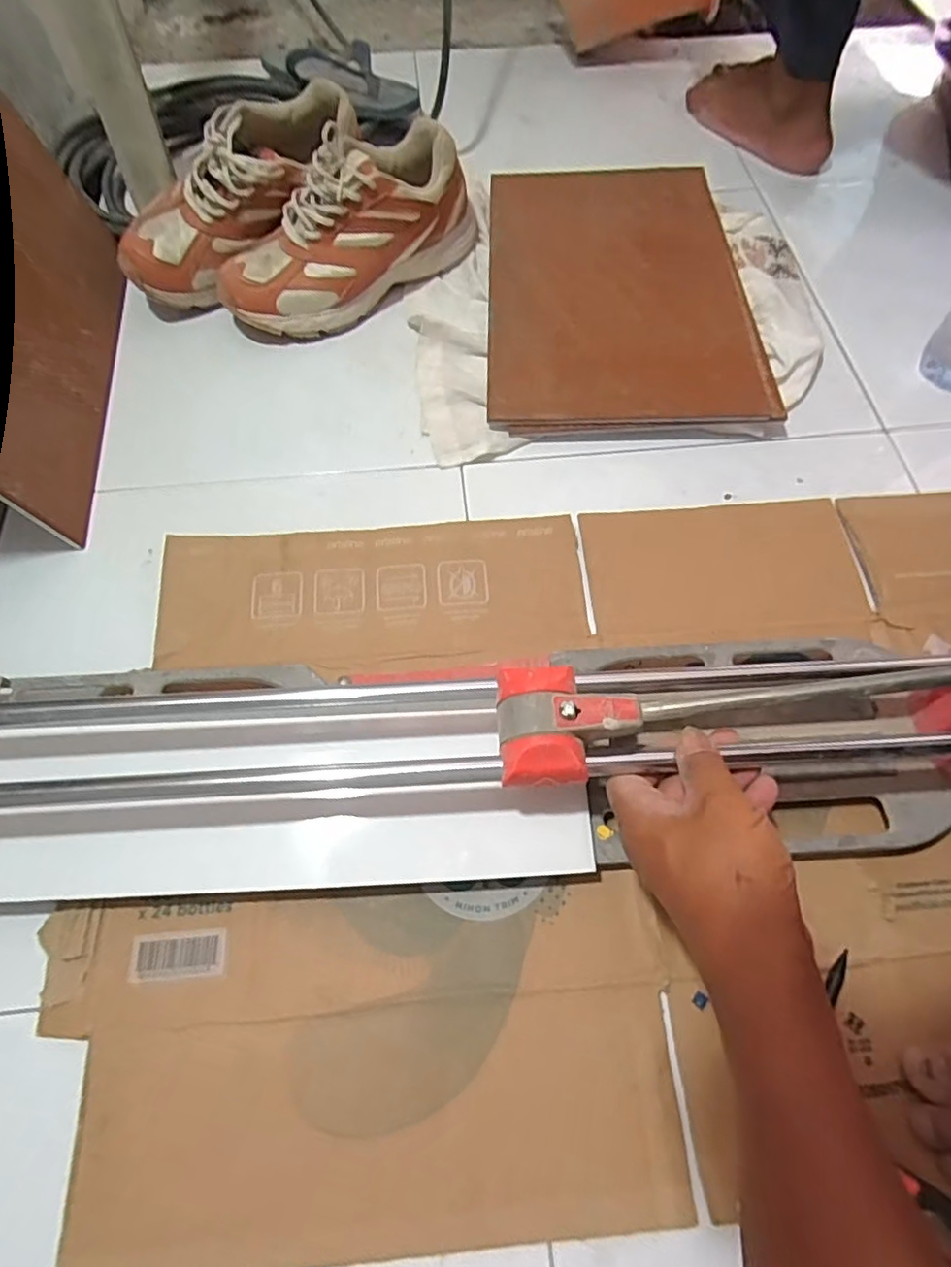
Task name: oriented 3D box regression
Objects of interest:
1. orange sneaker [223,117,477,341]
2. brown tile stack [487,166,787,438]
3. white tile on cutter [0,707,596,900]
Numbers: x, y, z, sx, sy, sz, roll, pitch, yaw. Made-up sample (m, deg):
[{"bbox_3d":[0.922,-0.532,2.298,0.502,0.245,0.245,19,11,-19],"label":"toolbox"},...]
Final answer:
[{"bbox_3d":[-0.124,-0.400,0.618,0.275,0.119,0.088,-35,68,-15],"label":"orange sneaker"},{"bbox_3d":[0.146,-0.367,0.650,0.261,0.030,0.396,0,64,0],"label":"brown tile stack"},{"bbox_3d":[-0.127,0.106,0.395,0.391,0.010,0.108,-3,66,-1],"label":"white tile on cutter"}]

